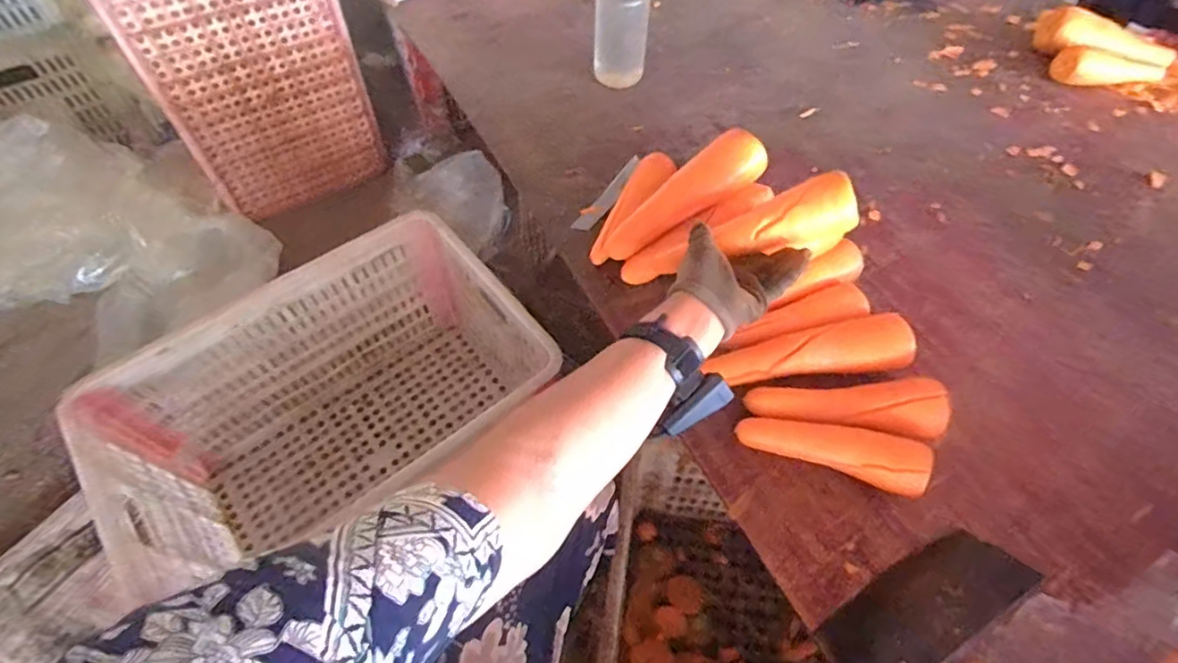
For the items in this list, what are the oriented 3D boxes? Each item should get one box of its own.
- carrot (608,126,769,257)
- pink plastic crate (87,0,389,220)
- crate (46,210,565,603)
[{"bbox_3d":[0.115,-0.162,0.682,0.222,0.047,0.051,-36,61,6],"label":"carrot"},{"bbox_3d":[-0.671,-0.526,1.109,0.333,0.506,0.258,-31,62,-20],"label":"pink plastic crate"},{"bbox_3d":[-0.372,0.107,0.840,0.561,0.303,0.297,-27,61,-18],"label":"crate"}]

